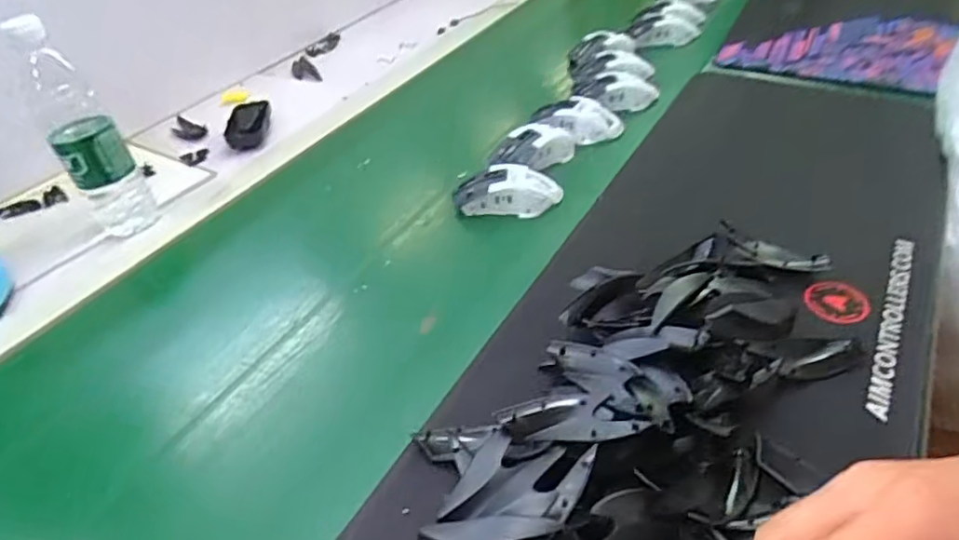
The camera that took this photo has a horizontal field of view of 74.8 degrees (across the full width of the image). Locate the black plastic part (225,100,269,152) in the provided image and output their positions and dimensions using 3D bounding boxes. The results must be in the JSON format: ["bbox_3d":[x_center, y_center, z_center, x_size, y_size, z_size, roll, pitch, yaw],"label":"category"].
[{"bbox_3d":[-0.310,-0.198,0.846,0.052,0.023,0.097,-9,40,-8],"label":"black plastic part"}]

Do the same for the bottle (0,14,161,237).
[{"bbox_3d":[-0.398,-0.136,0.636,0.067,0.219,0.059,-25,44,-25],"label":"bottle"}]

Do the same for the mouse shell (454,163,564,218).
[{"bbox_3d":[0.031,-0.087,0.681,0.119,0.031,0.063,-2,39,1],"label":"mouse shell"}]

